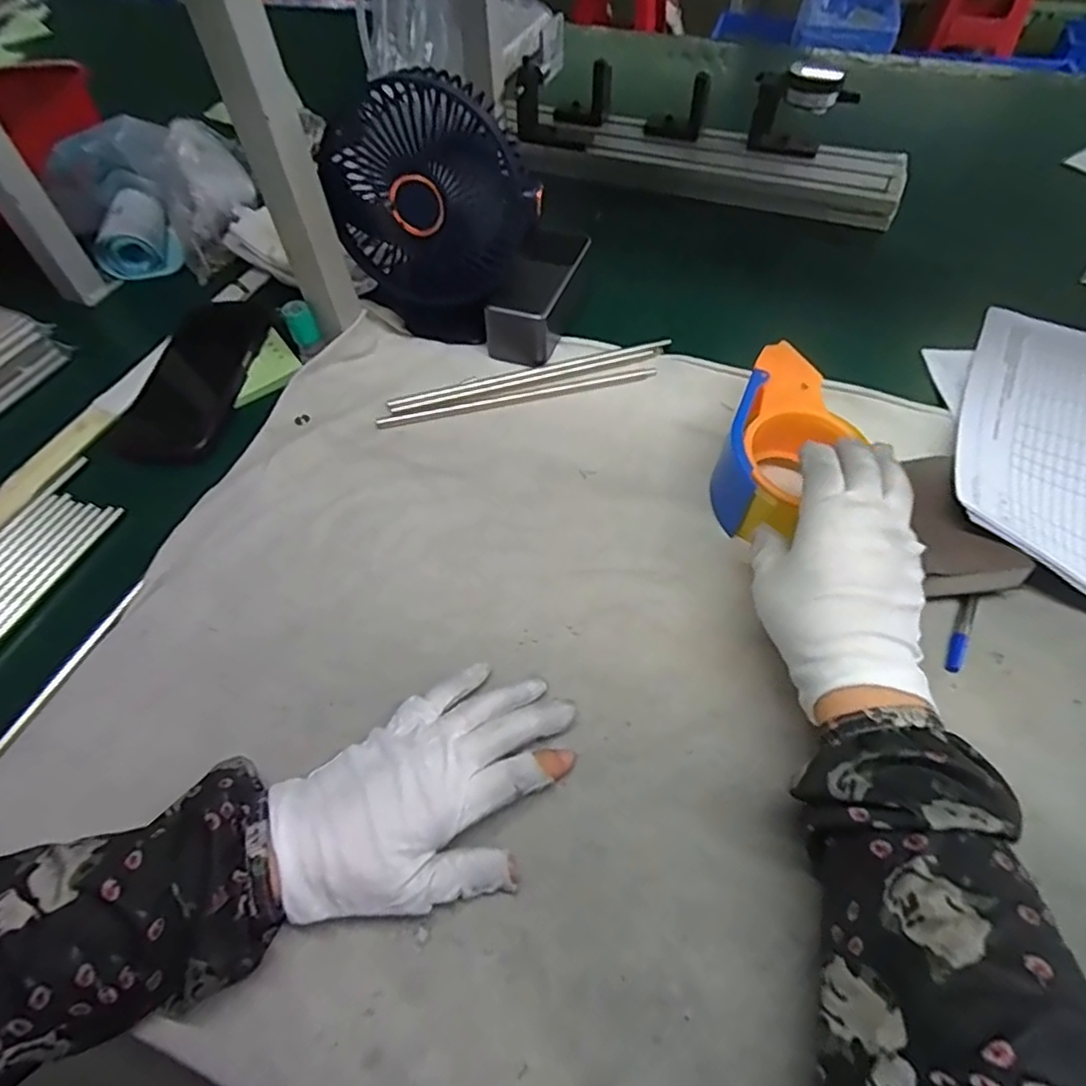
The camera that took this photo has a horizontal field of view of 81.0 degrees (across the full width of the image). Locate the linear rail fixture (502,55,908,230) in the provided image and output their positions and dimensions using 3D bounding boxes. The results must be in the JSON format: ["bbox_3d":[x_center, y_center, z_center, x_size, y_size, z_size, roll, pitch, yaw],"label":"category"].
[{"bbox_3d":[0.163,-0.420,0.658,0.403,0.098,0.100,14,56,13],"label":"linear rail fixture"}]

